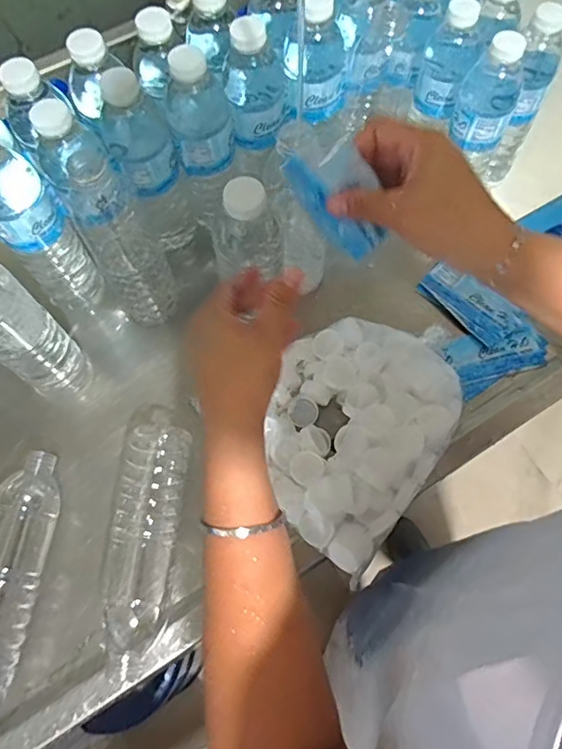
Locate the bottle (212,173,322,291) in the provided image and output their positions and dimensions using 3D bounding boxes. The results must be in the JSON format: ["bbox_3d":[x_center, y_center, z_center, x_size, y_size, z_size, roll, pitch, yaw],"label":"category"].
[{"bbox_3d":[-0.009,-0.119,0.462,0.064,0.186,0.055,29,97,14],"label":"bottle"}]

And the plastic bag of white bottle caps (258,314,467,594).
[{"bbox_3d":[0.067,0.052,0.487,0.160,0.046,0.217,27,70,13],"label":"plastic bag of white bottle caps"}]

